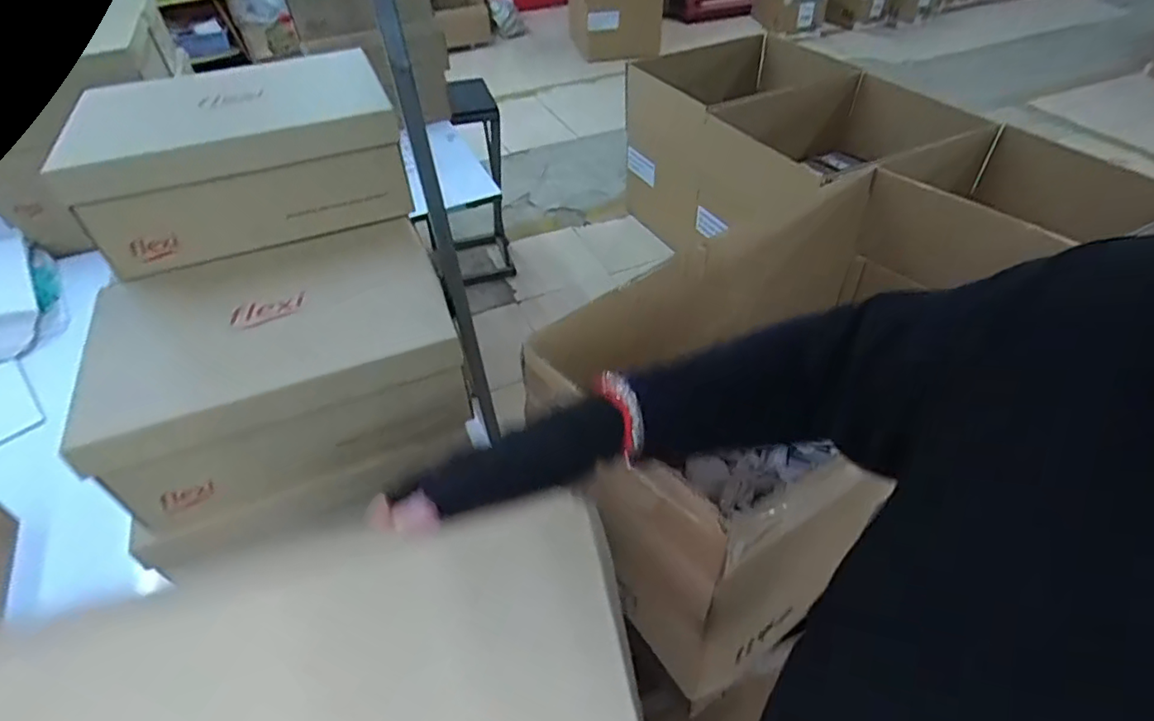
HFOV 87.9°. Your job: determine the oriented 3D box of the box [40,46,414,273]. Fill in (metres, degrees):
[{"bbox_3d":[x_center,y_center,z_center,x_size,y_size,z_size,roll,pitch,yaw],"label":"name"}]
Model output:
[{"bbox_3d":[-0.395,-0.242,0.724,0.335,0.148,0.151,-17,46,-14],"label":"box"}]

